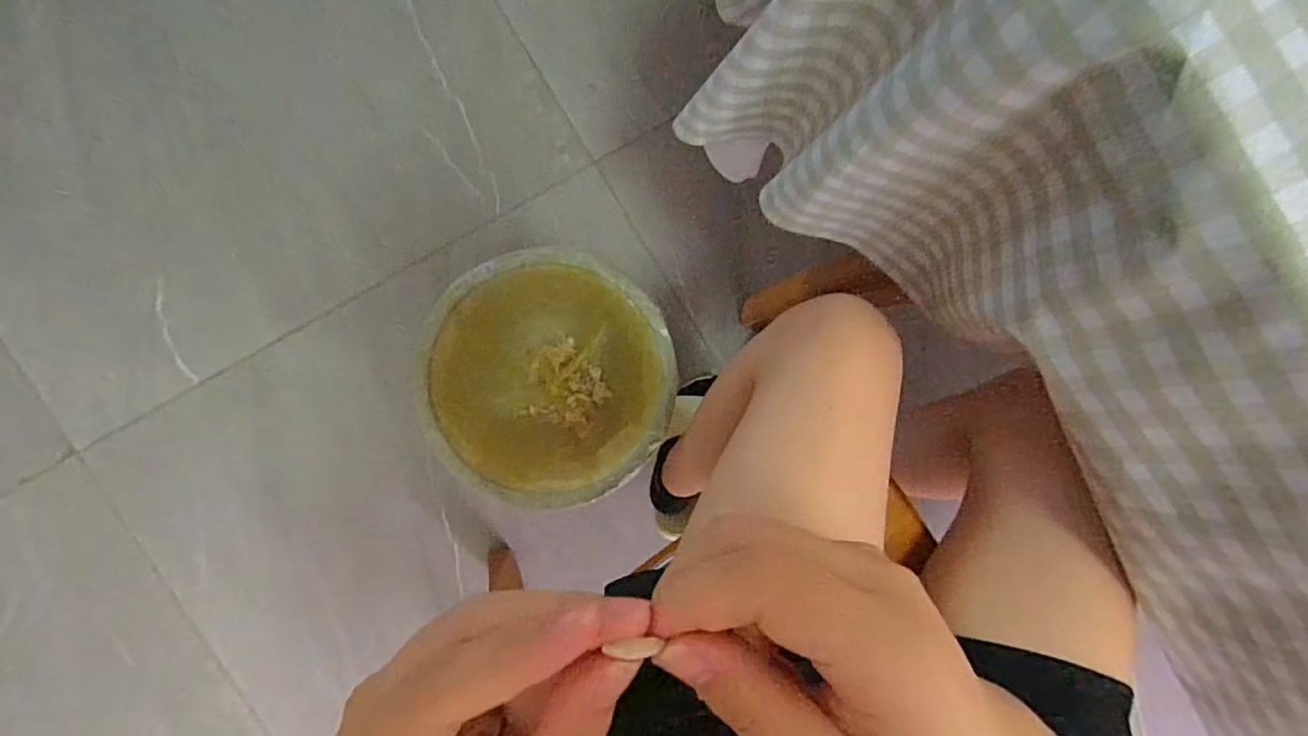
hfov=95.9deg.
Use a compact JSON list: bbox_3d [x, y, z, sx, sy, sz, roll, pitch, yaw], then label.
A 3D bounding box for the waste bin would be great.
[{"bbox_3d":[-0.124,0.017,0.753,0.247,0.307,0.254,0,88,-8],"label":"waste bin"}]

